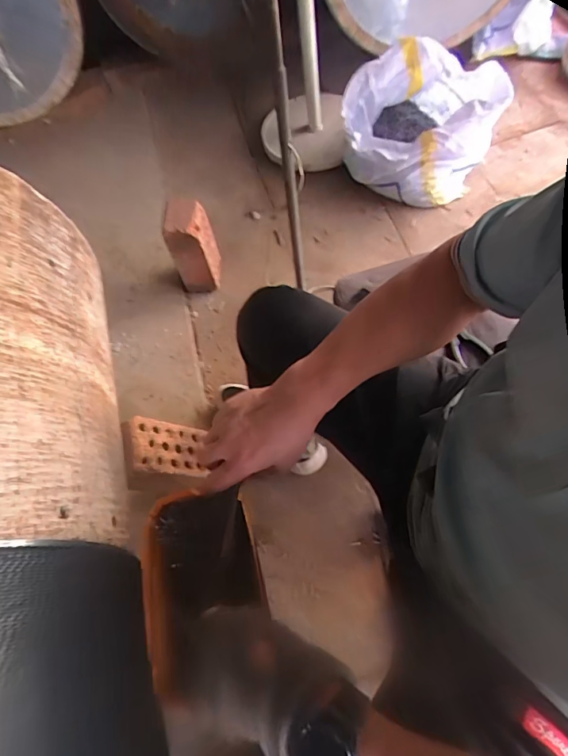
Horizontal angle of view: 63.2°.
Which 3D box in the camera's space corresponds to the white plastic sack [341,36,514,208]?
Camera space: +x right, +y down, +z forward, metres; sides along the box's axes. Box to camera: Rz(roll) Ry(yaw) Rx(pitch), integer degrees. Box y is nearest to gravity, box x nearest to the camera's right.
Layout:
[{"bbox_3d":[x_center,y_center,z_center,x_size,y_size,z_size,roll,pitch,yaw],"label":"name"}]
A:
[{"bbox_3d":[0.372,-0.690,1.255,0.343,0.267,0.337,-31,63,-8],"label":"white plastic sack"}]

